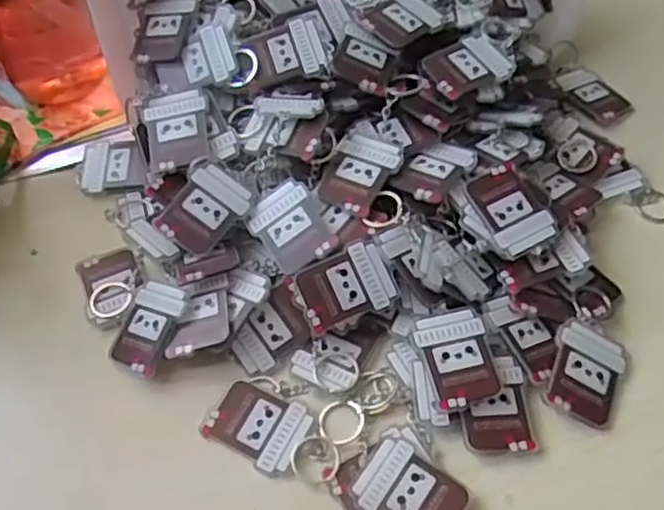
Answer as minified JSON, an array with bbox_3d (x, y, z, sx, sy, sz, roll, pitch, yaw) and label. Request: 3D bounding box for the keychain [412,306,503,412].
[{"bbox_3d":[0.067,0.053,0.379,0.038,0.005,0.053,-12,55,-6],"label":"keychain"}]

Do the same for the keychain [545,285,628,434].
[{"bbox_3d":[0.140,0.054,0.384,0.041,0.006,0.081,33,61,4],"label":"keychain"}]

